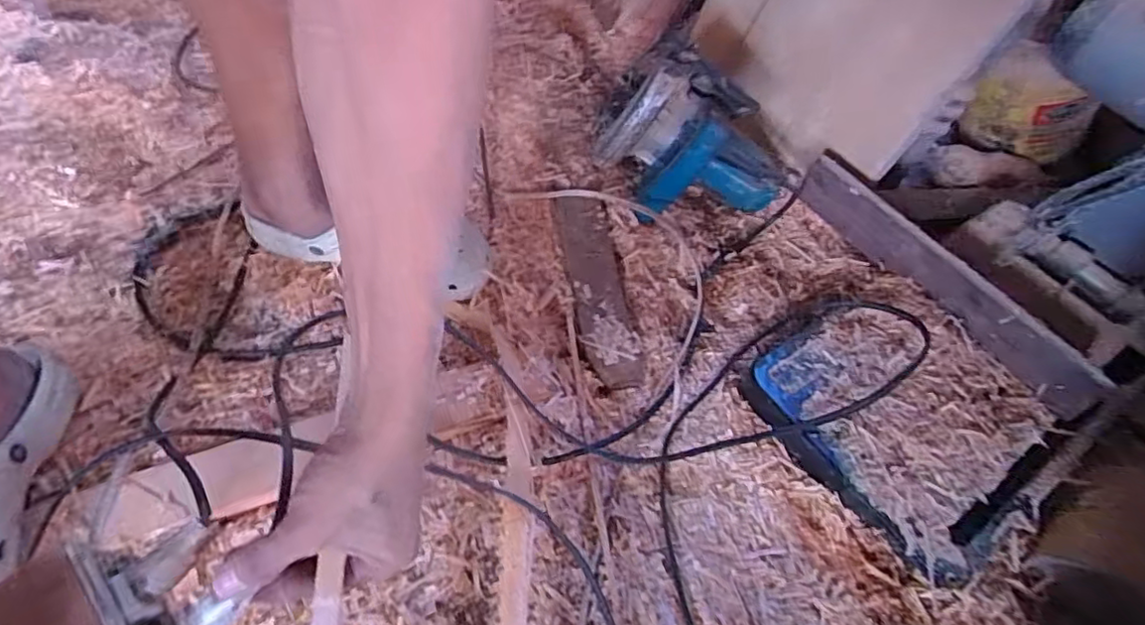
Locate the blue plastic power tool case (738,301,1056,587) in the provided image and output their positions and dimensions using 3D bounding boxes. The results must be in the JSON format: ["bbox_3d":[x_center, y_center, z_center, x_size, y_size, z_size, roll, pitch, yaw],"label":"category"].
[{"bbox_3d":[0.306,0.099,0.610,0.206,0.049,0.250,-28,59,-23],"label":"blue plastic power tool case"}]

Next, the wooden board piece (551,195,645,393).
[{"bbox_3d":[0.025,-0.034,0.694,0.059,0.017,0.254,-5,53,-8],"label":"wooden board piece"}]

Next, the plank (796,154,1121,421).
[{"bbox_3d":[0.382,-0.045,0.666,0.026,0.052,0.363,-24,61,-23],"label":"plank"}]

